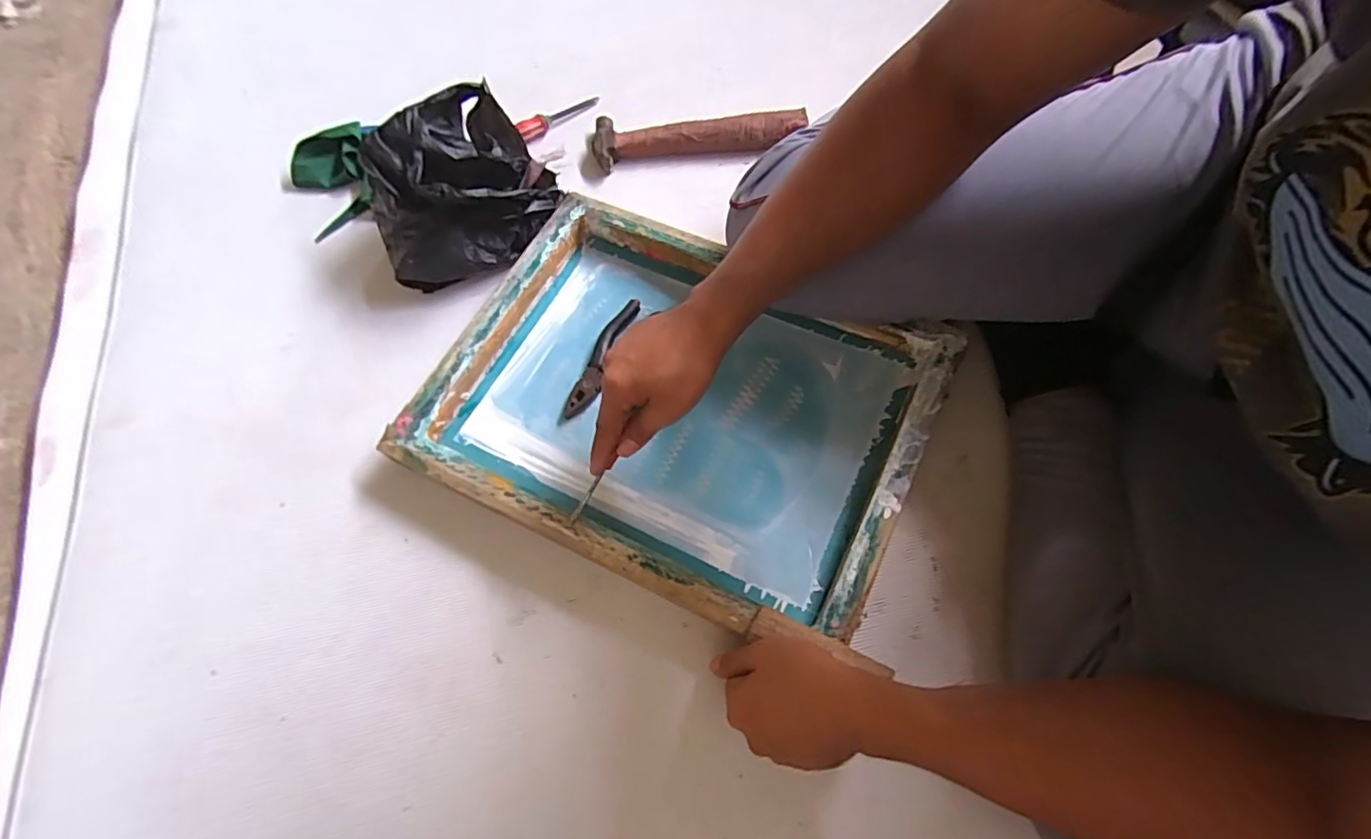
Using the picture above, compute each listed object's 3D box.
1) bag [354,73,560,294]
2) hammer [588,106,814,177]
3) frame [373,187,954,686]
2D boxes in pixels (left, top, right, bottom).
[{"bbox_3d":[-0.247,-0.250,0.653,0.197,0.129,0.143,-24,69,-6],"label":"bag"},{"bbox_3d":[0.014,-0.366,0.743,0.264,0.034,0.071,-7,69,0],"label":"hammer"},{"bbox_3d":[-0.008,-0.018,0.577,0.448,0.052,0.337,23,72,11],"label":"frame"}]

